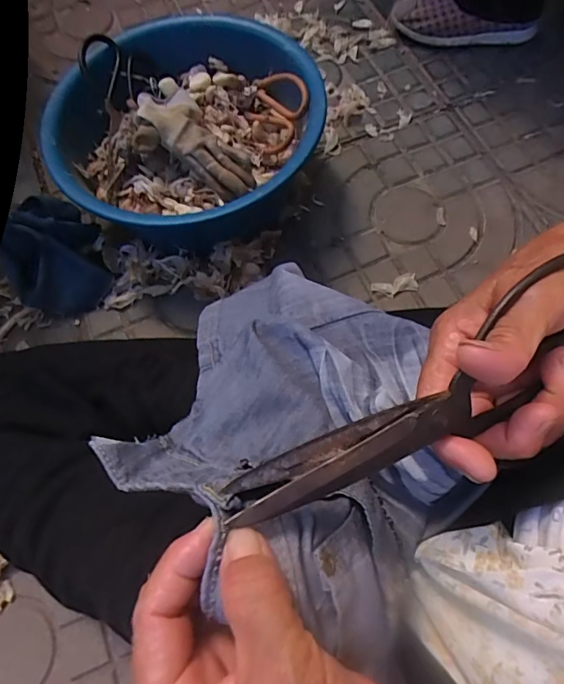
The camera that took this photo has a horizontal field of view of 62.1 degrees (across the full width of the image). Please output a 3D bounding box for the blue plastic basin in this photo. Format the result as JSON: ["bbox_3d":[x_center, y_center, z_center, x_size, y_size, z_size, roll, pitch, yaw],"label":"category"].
[{"bbox_3d":[-0.115,-0.255,0.624,0.319,0.150,0.317,-1,67,2],"label":"blue plastic basin"}]

